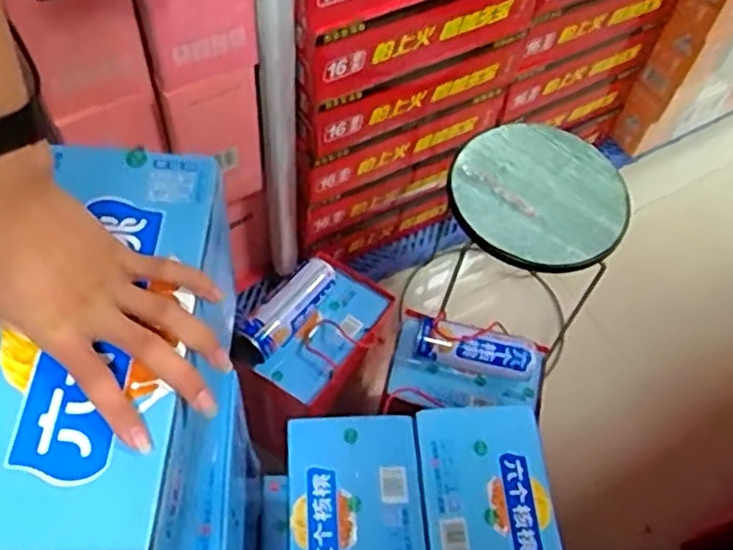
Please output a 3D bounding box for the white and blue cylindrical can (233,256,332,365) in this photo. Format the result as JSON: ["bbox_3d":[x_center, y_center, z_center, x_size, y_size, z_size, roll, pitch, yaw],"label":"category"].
[{"bbox_3d":[-0.118,0.050,1.054,0.063,0.052,0.185,34,62,17],"label":"white and blue cylindrical can"}]

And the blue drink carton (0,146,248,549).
[{"bbox_3d":[-0.192,0.099,0.566,0.141,0.233,0.312,1,58,-2],"label":"blue drink carton"}]

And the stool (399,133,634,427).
[{"bbox_3d":[0.258,-0.008,1.333,0.287,0.488,0.279,26,60,13],"label":"stool"}]

